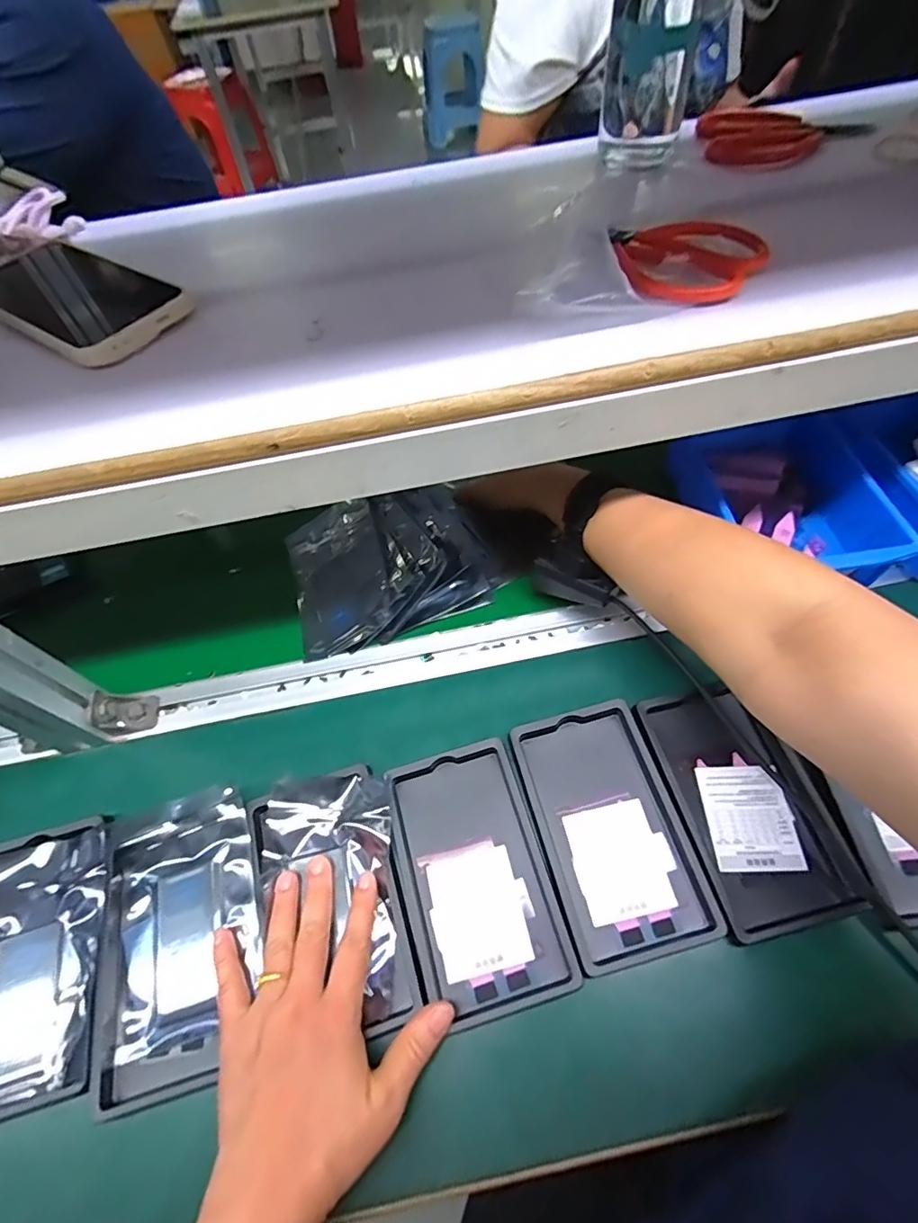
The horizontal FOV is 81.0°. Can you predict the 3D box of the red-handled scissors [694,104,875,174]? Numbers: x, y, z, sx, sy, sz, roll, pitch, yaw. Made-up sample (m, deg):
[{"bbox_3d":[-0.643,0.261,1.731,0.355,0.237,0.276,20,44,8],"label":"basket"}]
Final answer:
[{"bbox_3d":[0.250,-0.371,0.416,0.122,0.014,0.077,13,71,10],"label":"red-handled scissors"}]

